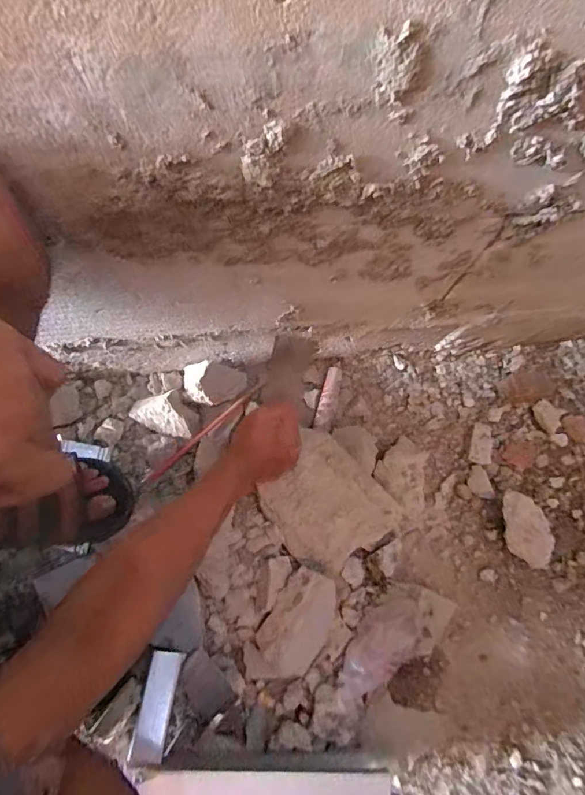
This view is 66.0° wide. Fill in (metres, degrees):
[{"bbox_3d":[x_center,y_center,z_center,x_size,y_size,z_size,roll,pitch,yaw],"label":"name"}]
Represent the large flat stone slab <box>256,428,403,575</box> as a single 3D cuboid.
[{"bbox_3d":[0.044,0.146,0.616,0.146,0.034,0.166,-38,80,-14],"label":"large flat stone slab"}]

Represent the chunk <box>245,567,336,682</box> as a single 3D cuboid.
[{"bbox_3d":[0.004,0.298,0.570,0.079,0.037,0.148,33,74,5],"label":"chunk"}]

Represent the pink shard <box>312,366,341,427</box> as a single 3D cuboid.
[{"bbox_3d":[0.055,0.000,0.696,0.024,0.016,0.098,16,73,0],"label":"pink shard"}]

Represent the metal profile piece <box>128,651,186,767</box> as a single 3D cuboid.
[{"bbox_3d":[-0.150,0.343,0.501,0.034,0.018,0.104,7,49,0],"label":"metal profile piece"}]

